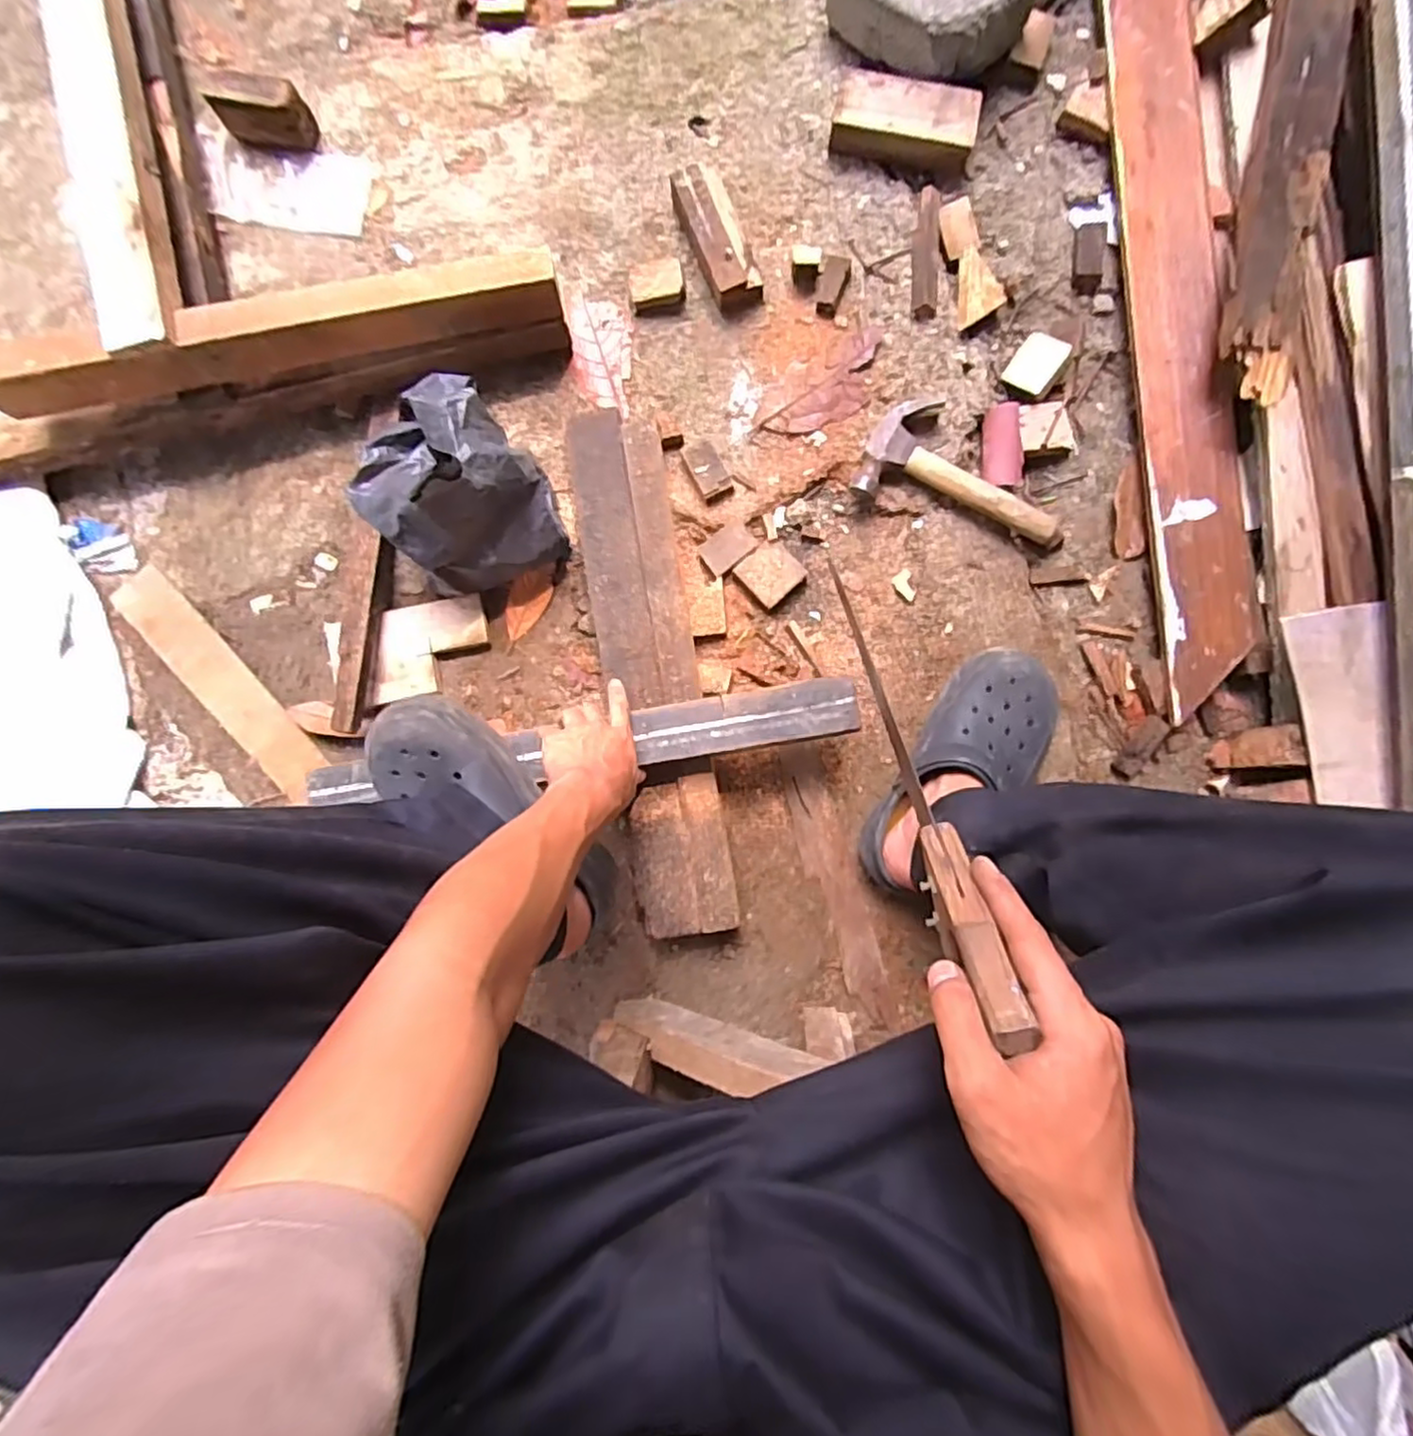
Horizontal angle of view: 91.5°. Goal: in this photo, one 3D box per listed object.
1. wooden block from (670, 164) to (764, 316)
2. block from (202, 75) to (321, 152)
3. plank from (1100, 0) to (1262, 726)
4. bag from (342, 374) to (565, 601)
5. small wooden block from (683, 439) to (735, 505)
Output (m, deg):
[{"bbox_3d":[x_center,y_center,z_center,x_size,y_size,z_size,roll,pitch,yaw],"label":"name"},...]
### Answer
[{"bbox_3d":[0.012,-0.529,0.757,0.061,0.044,0.146,-25,87,1],"label":"wooden block"},{"bbox_3d":[-0.505,-0.691,0.783,0.100,0.066,0.046,11,88,3],"label":"block"},{"bbox_3d":[0.498,-0.443,0.729,0.094,0.030,0.848,-5,87,12],"label":"plank"},{"bbox_3d":[-0.253,-0.233,0.693,0.165,0.164,0.182,-18,87,2],"label":"bag"},{"bbox_3d":[0.002,-0.274,0.759,0.038,0.026,0.065,-26,87,1],"label":"small wooden block"}]

